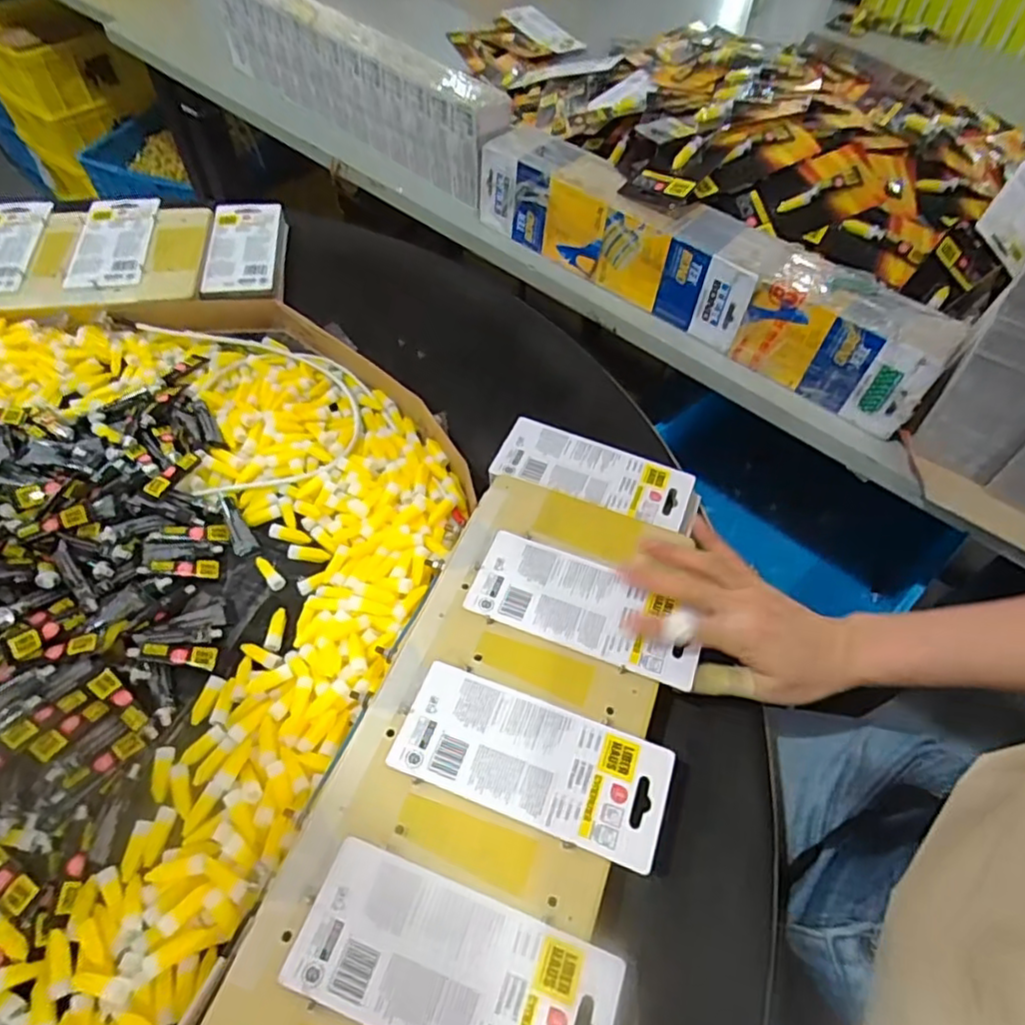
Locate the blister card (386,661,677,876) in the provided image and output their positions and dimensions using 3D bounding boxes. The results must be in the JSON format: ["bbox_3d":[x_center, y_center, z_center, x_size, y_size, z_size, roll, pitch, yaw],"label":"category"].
[{"bbox_3d":[0.012,0.144,0.371,0.156,0.004,0.070,19,57,9],"label":"blister card"}]

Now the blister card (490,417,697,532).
[{"bbox_3d":[0.067,-0.033,0.522,0.158,0.007,0.069,20,57,10],"label":"blister card"}]

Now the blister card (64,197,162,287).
[{"bbox_3d":[-0.409,-0.279,0.652,0.072,0.011,0.160,-8,57,-10],"label":"blister card"}]

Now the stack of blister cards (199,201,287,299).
[{"bbox_3d":[-0.283,-0.276,0.676,0.076,0.023,0.177,-5,56,-8],"label":"stack of blister cards"}]

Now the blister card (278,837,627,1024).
[{"bbox_3d":[-0.028,0.225,0.310,0.155,0.005,0.069,19,57,9],"label":"blister card"}]

